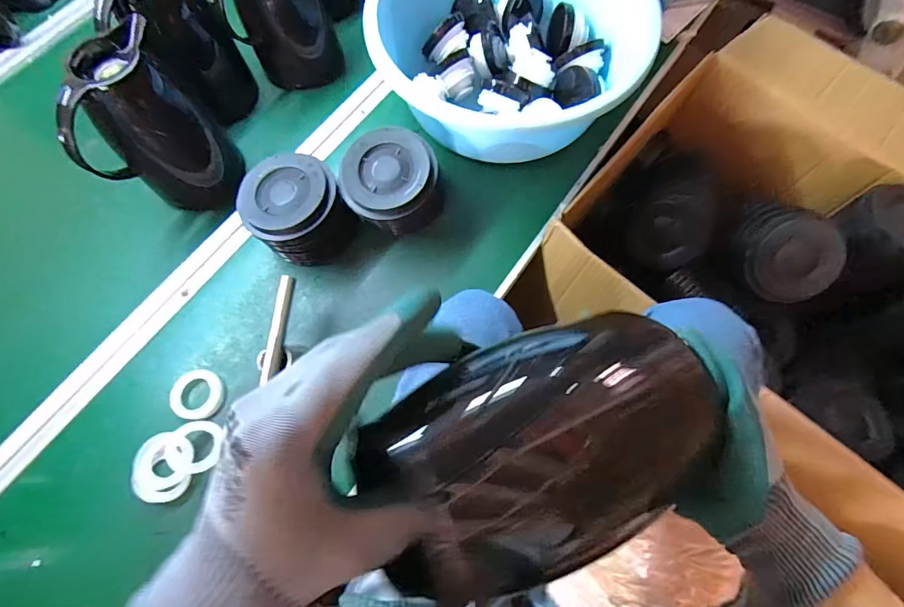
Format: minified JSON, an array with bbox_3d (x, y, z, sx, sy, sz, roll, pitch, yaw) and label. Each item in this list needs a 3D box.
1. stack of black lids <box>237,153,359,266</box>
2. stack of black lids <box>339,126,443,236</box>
[{"bbox_3d":[-0.196,-0.114,0.571,0.118,0.093,0.120,-31,71,-9],"label":"stack of black lids"},{"bbox_3d":[-0.079,-0.150,0.587,0.115,0.104,0.120,33,74,13],"label":"stack of black lids"}]

